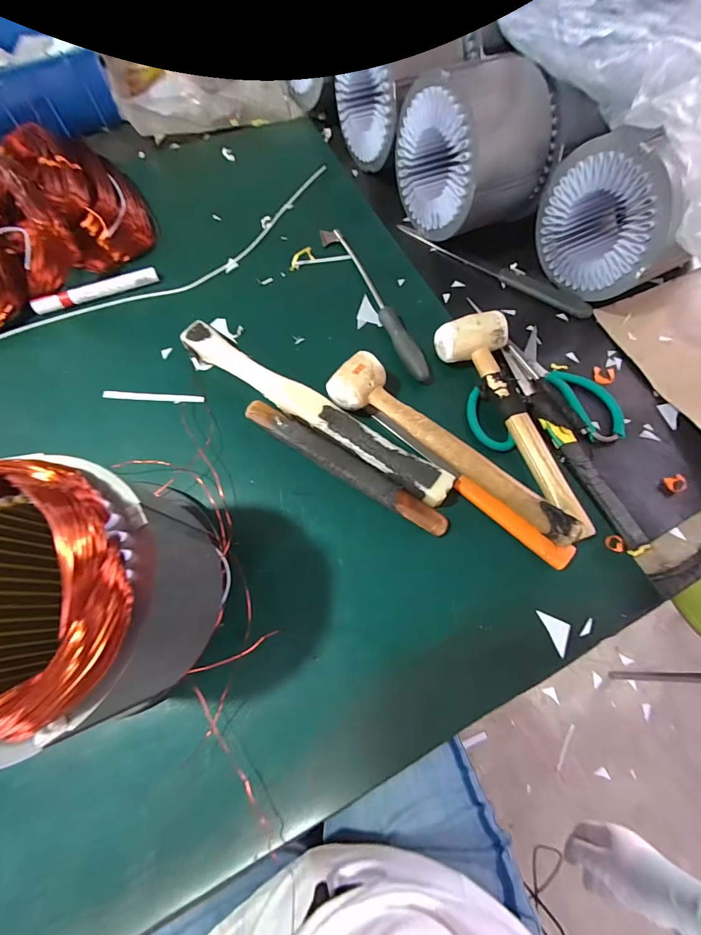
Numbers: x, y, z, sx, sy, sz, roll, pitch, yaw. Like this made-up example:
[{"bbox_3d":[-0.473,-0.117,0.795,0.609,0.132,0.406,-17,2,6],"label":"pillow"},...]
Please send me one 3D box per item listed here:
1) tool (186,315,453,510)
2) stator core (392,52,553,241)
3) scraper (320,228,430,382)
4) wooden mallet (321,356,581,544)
[{"bbox_3d":[-0.044,-0.060,0.384,0.322,0.041,0.040,36,71,10],"label":"tool"},{"bbox_3d":[0.147,-0.383,0.453,0.123,0.148,0.154,-28,73,-13],"label":"stator core"},{"bbox_3d":[0.028,-0.207,0.449,0.029,0.022,0.261,-23,72,-11],"label":"scraper"},{"bbox_3d":[0.095,-0.021,0.361,0.263,0.041,0.052,35,73,11],"label":"wooden mallet"}]

